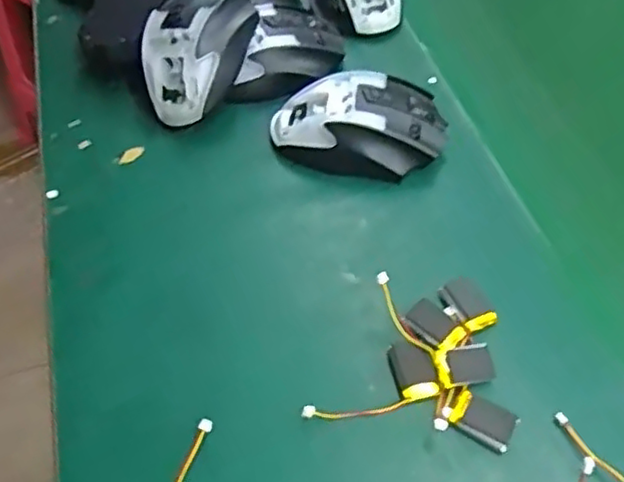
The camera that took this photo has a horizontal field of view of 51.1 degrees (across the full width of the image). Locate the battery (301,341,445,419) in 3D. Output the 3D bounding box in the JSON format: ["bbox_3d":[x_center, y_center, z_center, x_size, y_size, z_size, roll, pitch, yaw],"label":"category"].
[{"bbox_3d":[0.029,0.074,0.343,0.073,0.006,0.033,-14,54,-11],"label":"battery"}]

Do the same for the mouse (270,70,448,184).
[{"bbox_3d":[0.032,-0.078,0.439,0.116,0.040,0.068,-3,52,-3],"label":"mouse"}]

